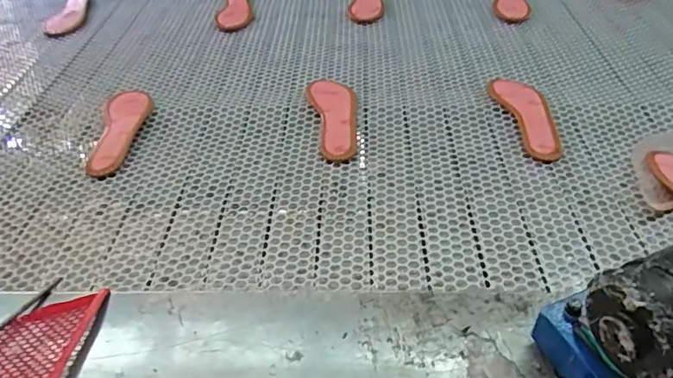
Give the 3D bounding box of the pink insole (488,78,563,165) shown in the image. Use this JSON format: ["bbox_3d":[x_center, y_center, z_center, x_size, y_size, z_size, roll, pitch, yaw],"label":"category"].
[{"bbox_3d":[0.296,-0.116,0.818,0.080,0.013,0.217,-1,42,1],"label":"pink insole"}]

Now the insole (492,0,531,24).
[{"bbox_3d":[0.379,-0.426,1.162,0.071,0.017,0.222,1,42,3],"label":"insole"}]

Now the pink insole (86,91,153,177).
[{"bbox_3d":[-0.346,-0.093,0.817,0.070,0.011,0.203,8,54,6],"label":"pink insole"}]

